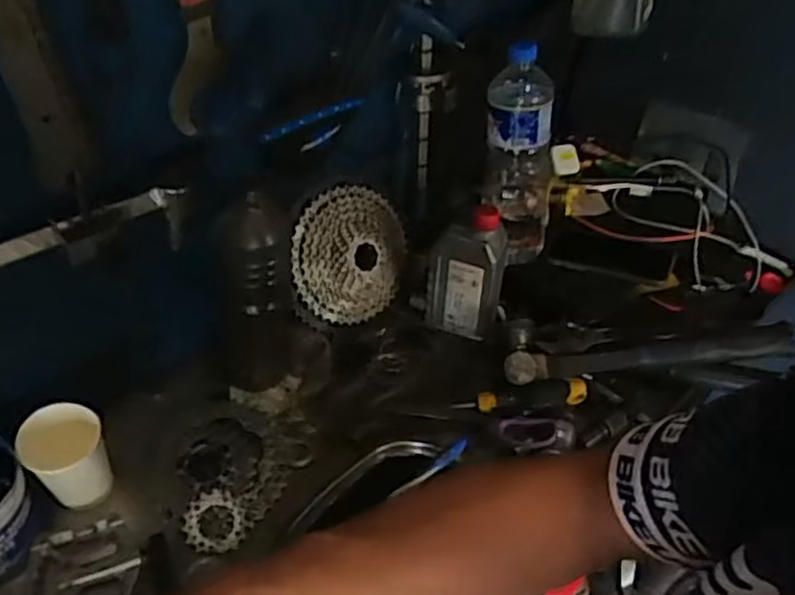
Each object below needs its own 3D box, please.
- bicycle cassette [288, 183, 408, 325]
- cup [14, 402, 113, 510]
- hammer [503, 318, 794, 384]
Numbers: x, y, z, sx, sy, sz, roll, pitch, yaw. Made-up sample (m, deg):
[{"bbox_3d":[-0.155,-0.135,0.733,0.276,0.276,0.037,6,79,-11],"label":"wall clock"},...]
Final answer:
[{"bbox_3d":[-0.049,-0.051,0.842,0.163,0.162,0.032,-11,13,-35],"label":"bicycle cassette"},{"bbox_3d":[-0.308,0.152,0.652,0.065,0.090,0.064,3,43,-3],"label":"cup"},{"bbox_3d":[0.288,0.061,0.794,0.328,0.070,0.049,2,43,-4],"label":"hammer"}]

